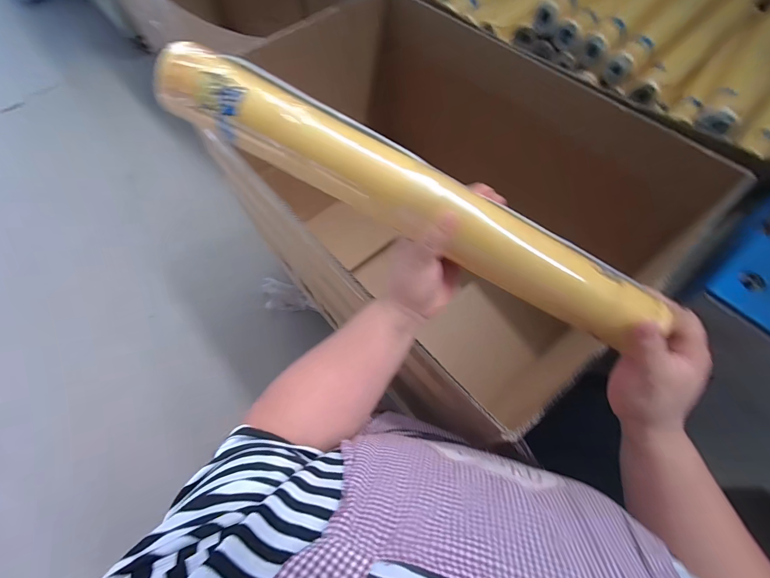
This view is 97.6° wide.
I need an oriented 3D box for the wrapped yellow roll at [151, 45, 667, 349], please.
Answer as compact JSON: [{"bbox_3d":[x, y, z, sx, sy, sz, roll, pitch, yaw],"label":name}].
[{"bbox_3d":[0.027,-0.085,0.312,0.469,0.045,0.067,28,66,-2],"label":"wrapped yellow roll"}]

